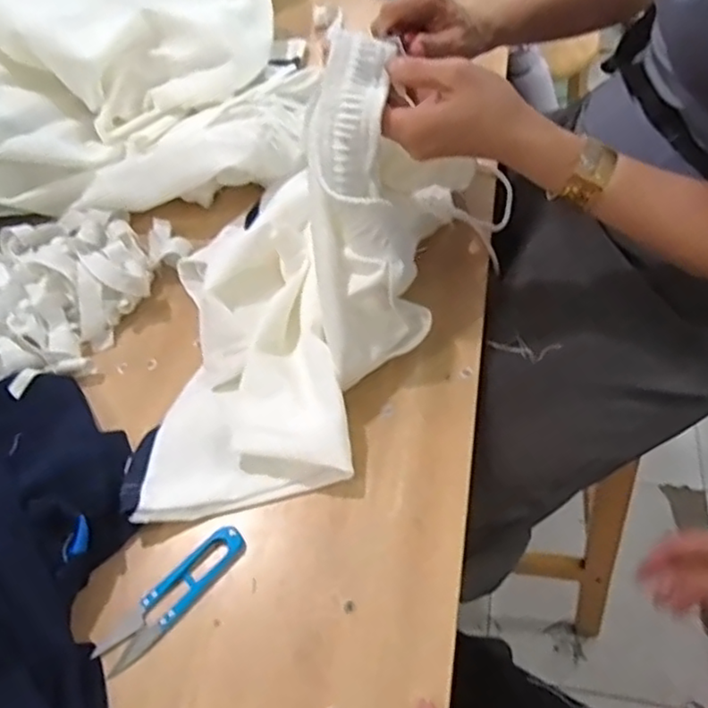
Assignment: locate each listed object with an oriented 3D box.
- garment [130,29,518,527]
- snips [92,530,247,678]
[{"bbox_3d":[-0.035,-0.046,0.500,0.158,0.118,0.355,24,95,18],"label":"garment"},{"bbox_3d":[-0.125,0.167,0.447,0.030,0.004,0.117,35,65,25],"label":"snips"}]

